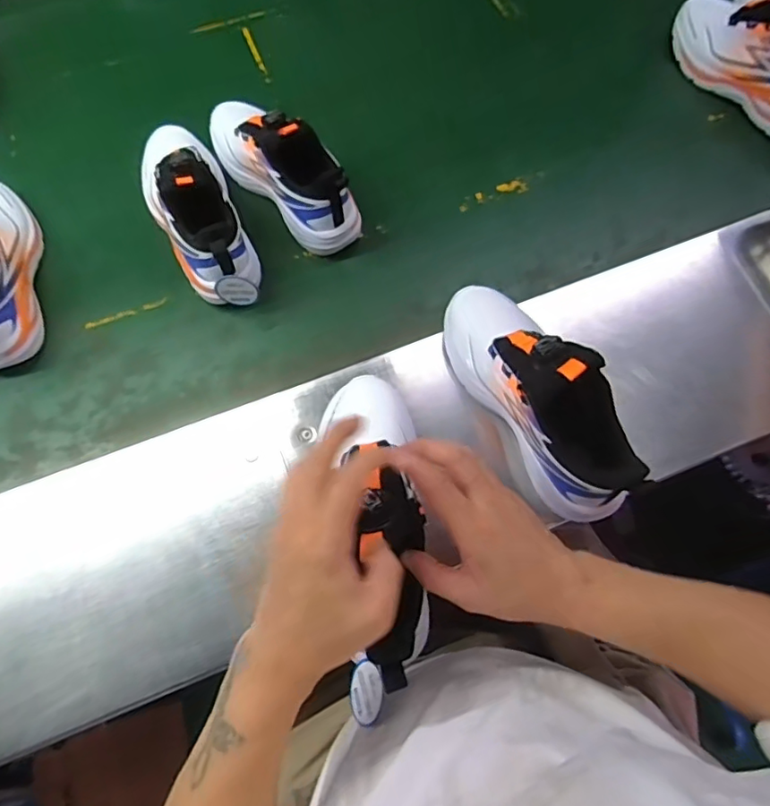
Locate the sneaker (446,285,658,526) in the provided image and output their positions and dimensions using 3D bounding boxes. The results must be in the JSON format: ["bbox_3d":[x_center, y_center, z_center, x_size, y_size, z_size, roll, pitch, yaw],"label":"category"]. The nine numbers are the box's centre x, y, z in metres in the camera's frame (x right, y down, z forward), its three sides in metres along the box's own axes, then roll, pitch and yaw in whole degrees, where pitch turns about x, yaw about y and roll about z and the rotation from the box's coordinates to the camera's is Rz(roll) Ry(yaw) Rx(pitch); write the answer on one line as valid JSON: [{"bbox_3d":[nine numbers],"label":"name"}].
[{"bbox_3d":[0.136,-0.021,0.503,0.083,0.137,0.247,-21,70,-7],"label":"sneaker"}]

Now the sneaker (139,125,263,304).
[{"bbox_3d":[-0.221,-0.232,0.640,0.096,0.127,0.243,-23,70,-7],"label":"sneaker"}]

